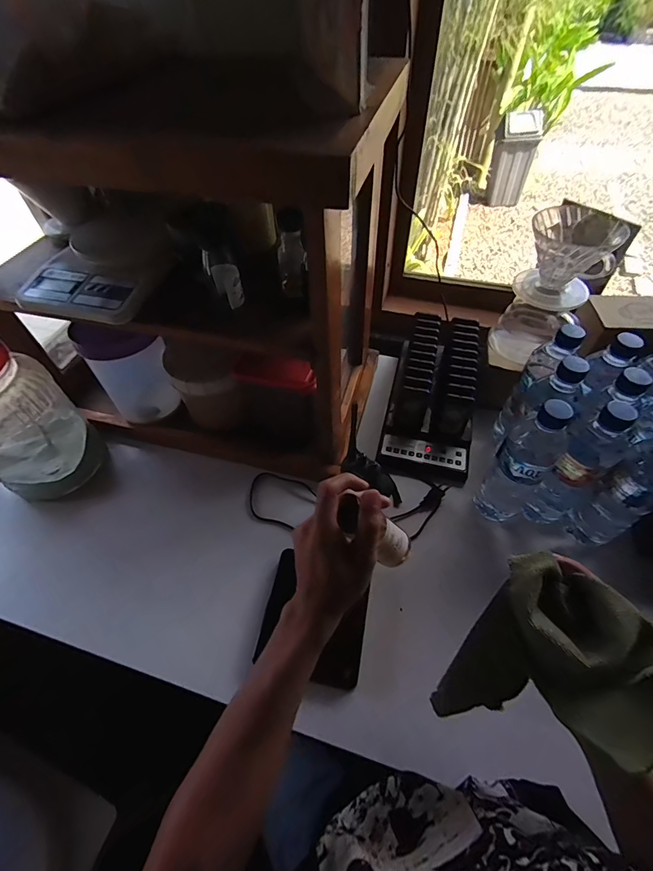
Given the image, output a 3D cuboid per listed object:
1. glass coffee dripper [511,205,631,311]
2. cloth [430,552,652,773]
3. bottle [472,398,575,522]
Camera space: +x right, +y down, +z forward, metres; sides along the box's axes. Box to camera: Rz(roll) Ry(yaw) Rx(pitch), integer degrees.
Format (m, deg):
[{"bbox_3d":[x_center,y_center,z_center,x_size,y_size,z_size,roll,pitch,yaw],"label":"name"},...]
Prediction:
[{"bbox_3d":[0.340,-0.240,0.535,0.094,0.103,0.112,30,59,22],"label":"glass coffee dripper"},{"bbox_3d":[0.185,0.184,0.311,0.117,0.126,0.128,26,58,19],"label":"cloth"},{"bbox_3d":[0.256,0.041,0.501,0.062,0.223,0.062,38,63,26],"label":"bottle"}]

